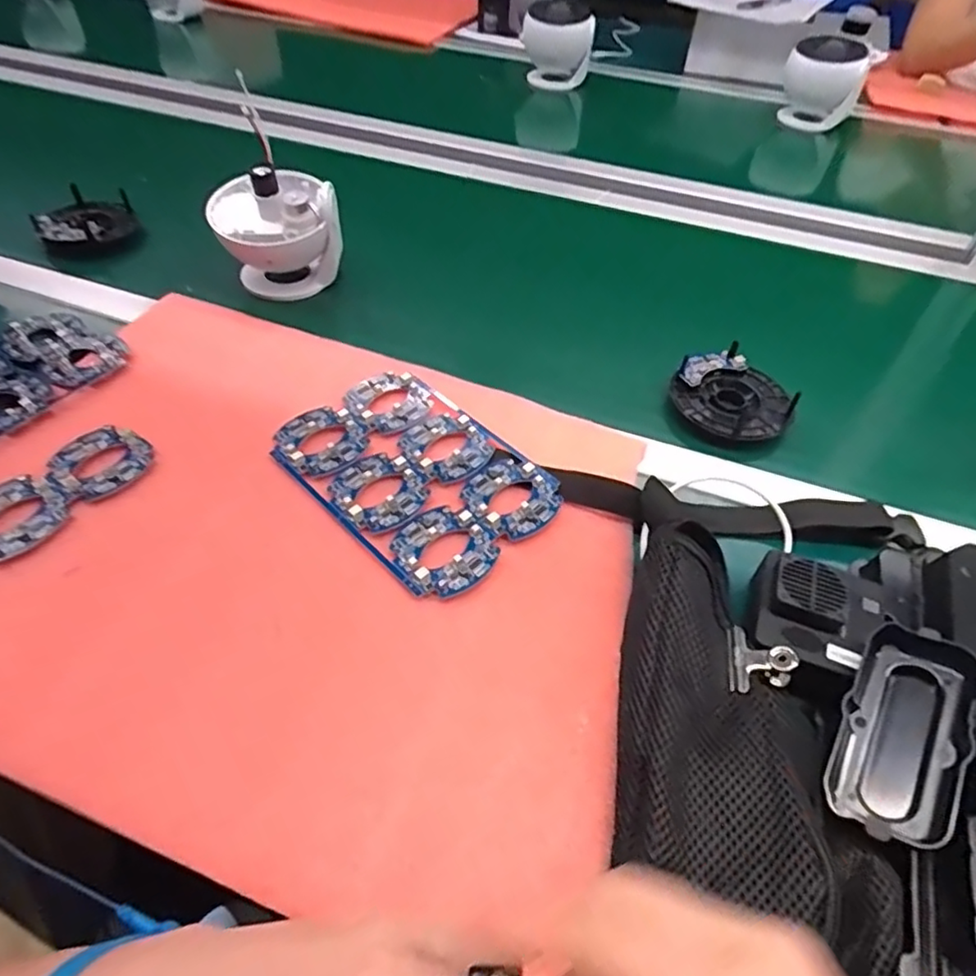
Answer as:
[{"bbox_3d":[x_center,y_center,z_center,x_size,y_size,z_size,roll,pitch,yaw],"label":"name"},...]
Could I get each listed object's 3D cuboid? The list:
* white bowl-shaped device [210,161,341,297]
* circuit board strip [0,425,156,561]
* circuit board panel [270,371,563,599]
[{"bbox_3d":[-0.212,-0.257,0.634,0.117,0.110,0.104,-13,51,-14],"label":"white bowl-shaped device"},{"bbox_3d":[-0.308,0.001,0.443,0.065,0.011,0.126,30,54,21],"label":"circuit board strip"},{"bbox_3d":[-0.055,-0.014,0.467,0.135,0.007,0.199,-36,60,-28],"label":"circuit board panel"}]

